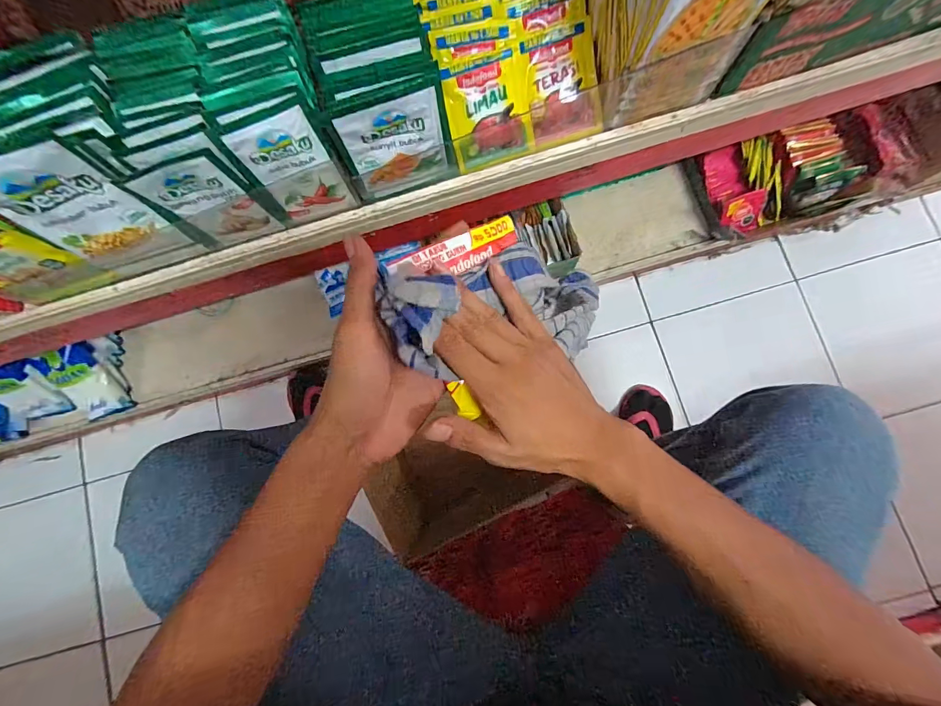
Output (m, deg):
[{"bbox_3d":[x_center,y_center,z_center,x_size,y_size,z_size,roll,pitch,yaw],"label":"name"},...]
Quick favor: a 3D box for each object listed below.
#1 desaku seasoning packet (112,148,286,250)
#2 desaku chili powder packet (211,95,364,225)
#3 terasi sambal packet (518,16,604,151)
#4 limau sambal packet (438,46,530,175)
[{"bbox_3d":[-0.193,-0.108,0.302,0.065,0.096,0.011,-15,81,1],"label":"desaku seasoning packet"},{"bbox_3d":[-0.130,-0.135,0.302,0.066,0.093,0.015,-17,72,0],"label":"desaku chili powder packet"},{"bbox_3d":[0.074,-0.216,0.326,0.060,0.015,0.080,-17,111,3],"label":"terasi sambal packet"},{"bbox_3d":[0.012,-0.192,0.324,0.060,0.007,0.074,-16,124,4],"label":"limau sambal packet"}]

